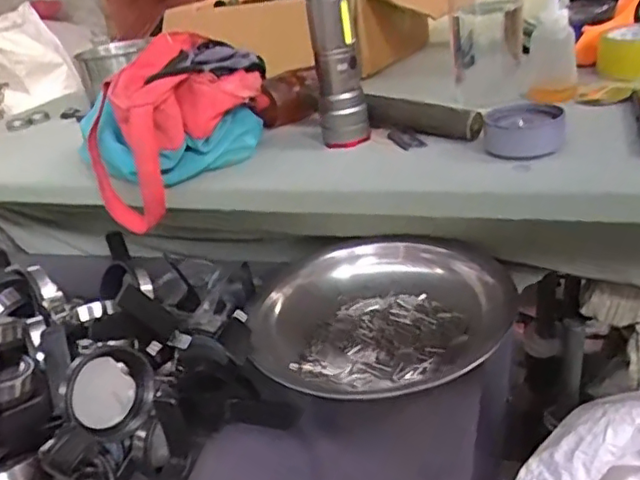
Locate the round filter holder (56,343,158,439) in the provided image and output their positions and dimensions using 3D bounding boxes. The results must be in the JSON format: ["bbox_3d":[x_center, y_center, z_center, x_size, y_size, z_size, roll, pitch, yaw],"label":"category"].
[{"bbox_3d":[-0.171,0.123,0.496,0.069,0.042,0.069,9,72,-12],"label":"round filter holder"}]

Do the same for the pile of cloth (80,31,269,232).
[{"bbox_3d":[-0.125,-0.120,0.627,0.200,0.145,0.125,-31,34,-33],"label":"pile of cloth"}]

